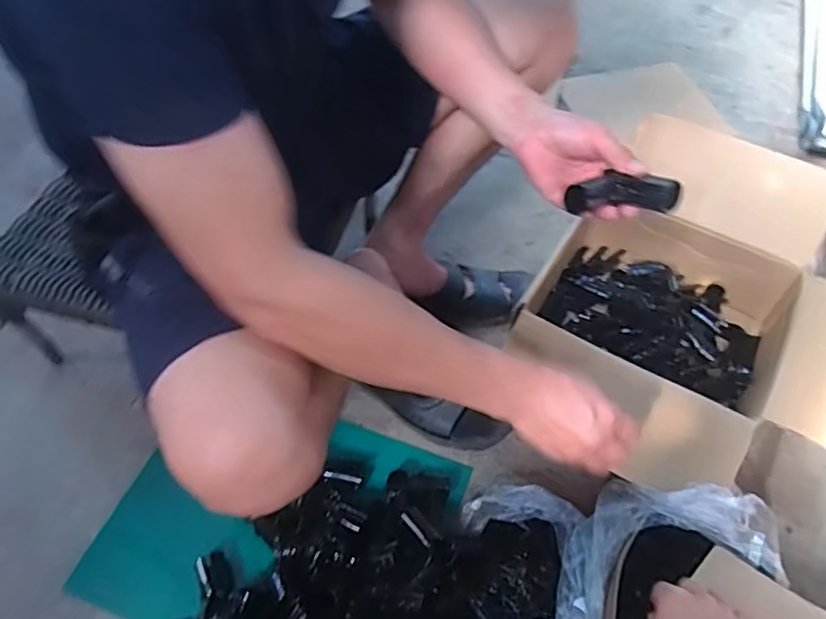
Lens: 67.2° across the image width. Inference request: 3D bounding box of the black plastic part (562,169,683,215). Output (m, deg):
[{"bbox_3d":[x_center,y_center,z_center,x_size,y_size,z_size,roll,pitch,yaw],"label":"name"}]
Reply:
[{"bbox_3d":[0.206,-0.112,0.608,0.100,0.035,0.035,4,53,2],"label":"black plastic part"}]

